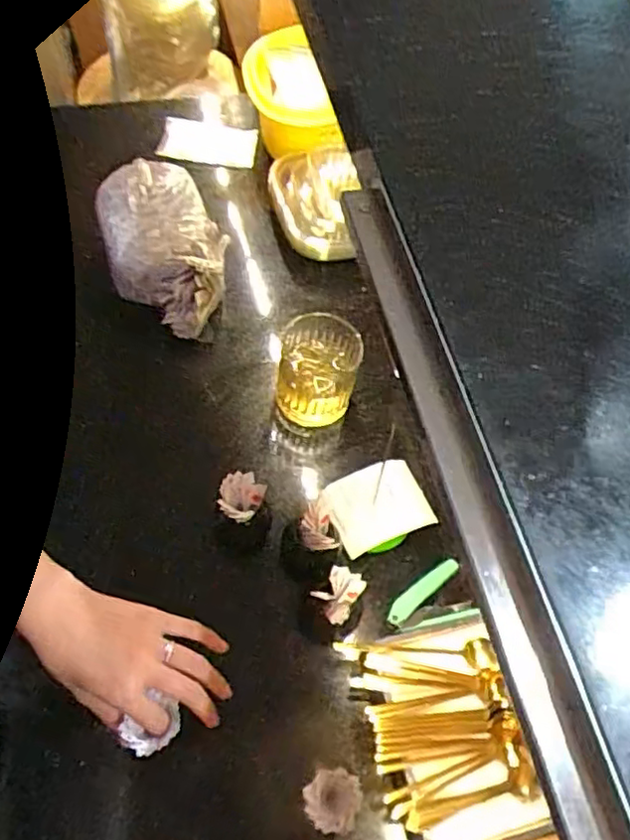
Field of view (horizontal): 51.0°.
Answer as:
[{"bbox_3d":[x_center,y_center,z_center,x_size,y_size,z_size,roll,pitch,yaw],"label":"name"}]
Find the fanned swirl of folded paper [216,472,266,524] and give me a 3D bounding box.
[{"bbox_3d":[-0.070,0.071,0.616,0.038,0.018,0.045,25,64,9],"label":"fanned swirl of folded paper"}]

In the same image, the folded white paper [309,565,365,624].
[{"bbox_3d":[0.022,0.153,0.583,0.035,0.024,0.043,38,67,15],"label":"folded white paper"}]

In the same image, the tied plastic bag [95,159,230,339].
[{"bbox_3d":[-0.169,-0.191,0.731,0.121,0.079,0.183,-24,67,-15],"label":"tied plastic bag"}]

